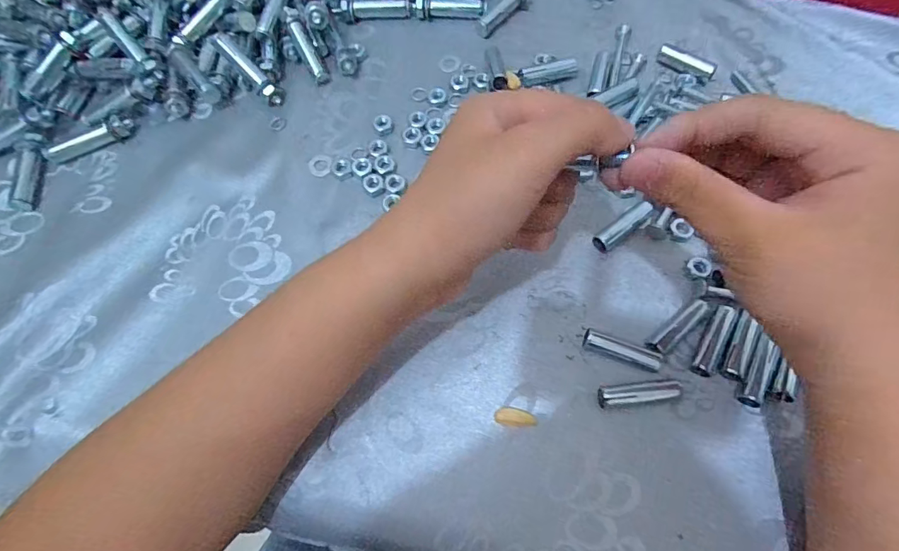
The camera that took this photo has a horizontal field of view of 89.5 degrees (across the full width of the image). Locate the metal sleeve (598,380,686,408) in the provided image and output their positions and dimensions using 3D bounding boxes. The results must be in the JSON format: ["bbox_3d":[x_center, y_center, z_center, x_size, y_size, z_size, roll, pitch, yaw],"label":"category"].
[{"bbox_3d":[0.097,0.060,0.232,0.040,0.009,0.010,-8,69,-2],"label":"metal sleeve"}]

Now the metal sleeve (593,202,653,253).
[{"bbox_3d":[0.102,-0.029,0.267,0.037,0.011,0.010,-35,72,-12],"label":"metal sleeve"}]

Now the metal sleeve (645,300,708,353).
[{"bbox_3d":[0.123,0.028,0.244,0.040,0.010,0.009,-35,72,-12],"label":"metal sleeve"}]

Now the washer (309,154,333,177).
[{"bbox_3d":[-0.083,-0.072,0.293,0.015,0.004,0.017,-21,70,-7],"label":"washer"}]

